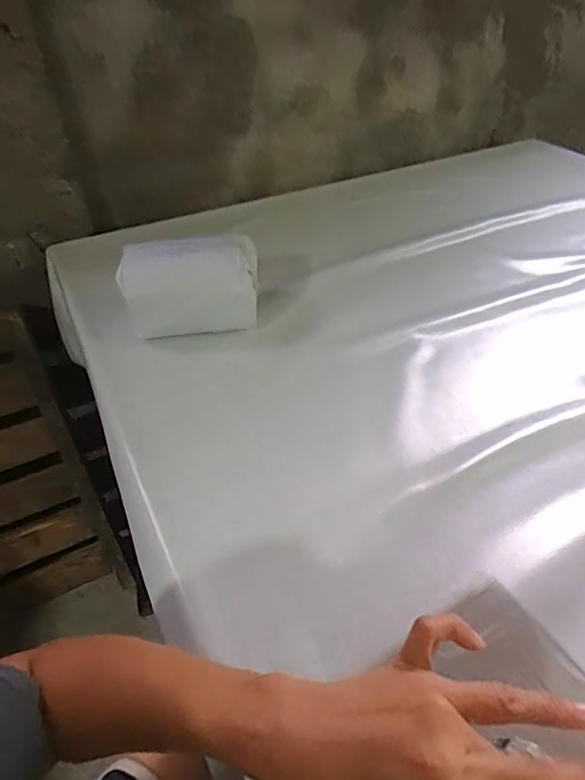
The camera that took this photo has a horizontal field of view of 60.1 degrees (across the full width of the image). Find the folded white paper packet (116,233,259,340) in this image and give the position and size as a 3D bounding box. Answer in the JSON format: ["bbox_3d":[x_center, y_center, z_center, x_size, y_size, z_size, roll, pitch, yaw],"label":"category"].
[{"bbox_3d":[-0.141,-0.143,0.719,0.184,0.131,0.077,-8,44,-5],"label":"folded white paper packet"}]

